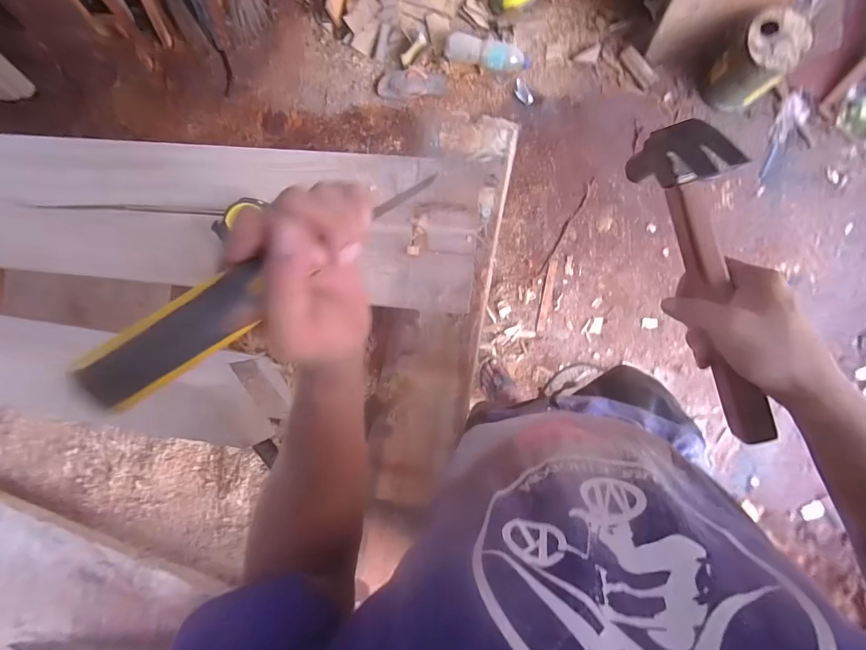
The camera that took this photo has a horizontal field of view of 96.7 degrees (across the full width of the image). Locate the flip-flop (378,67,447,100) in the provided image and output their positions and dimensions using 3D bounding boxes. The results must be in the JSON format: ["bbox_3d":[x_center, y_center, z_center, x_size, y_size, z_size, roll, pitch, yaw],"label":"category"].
[{"bbox_3d":[-0.074,-0.829,1.324,0.232,0.022,0.095,3,90,7],"label":"flip-flop"}]

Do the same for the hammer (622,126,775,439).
[{"bbox_3d":[0.232,-0.028,0.317,0.030,0.089,0.270,-20,95,7],"label":"hammer"}]

